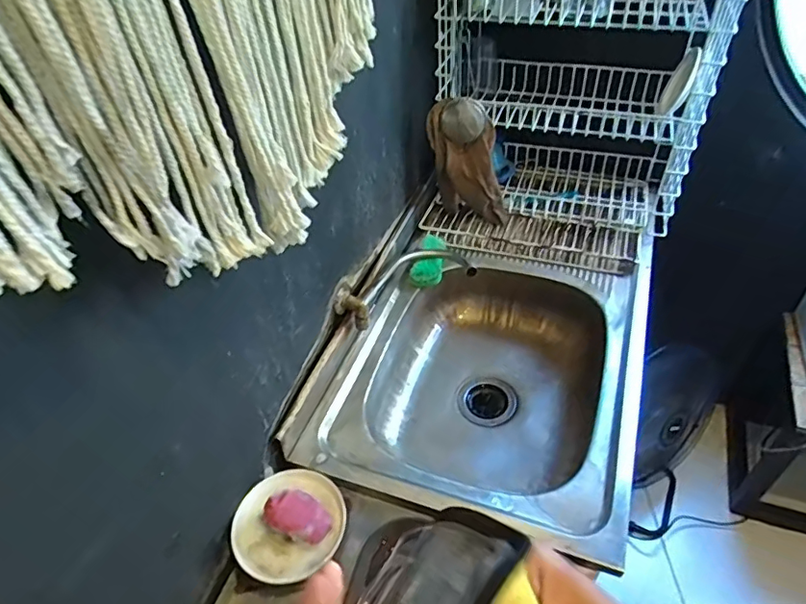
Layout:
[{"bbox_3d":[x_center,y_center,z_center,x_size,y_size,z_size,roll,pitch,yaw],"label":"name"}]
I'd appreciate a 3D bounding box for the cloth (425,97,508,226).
[{"bbox_3d":[0.135,-0.277,1.110,0.164,0.267,0.043,12,48,17],"label":"cloth"}]

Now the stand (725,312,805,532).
[{"bbox_3d":[1.110,0.332,1.354,0.476,0.471,0.378,19,51,23],"label":"stand"}]

